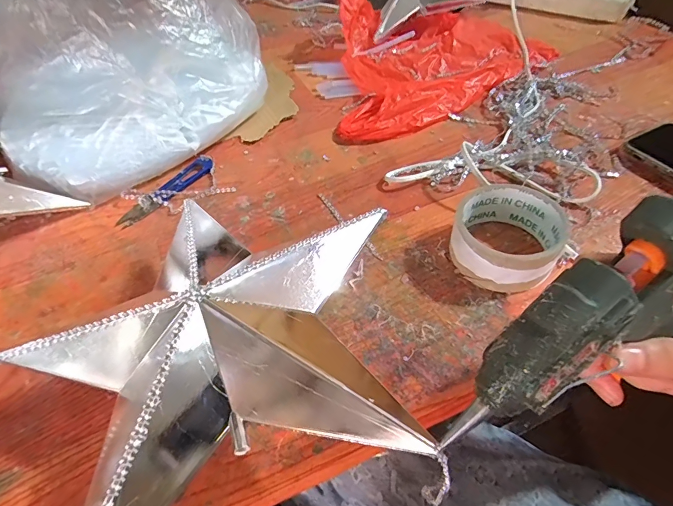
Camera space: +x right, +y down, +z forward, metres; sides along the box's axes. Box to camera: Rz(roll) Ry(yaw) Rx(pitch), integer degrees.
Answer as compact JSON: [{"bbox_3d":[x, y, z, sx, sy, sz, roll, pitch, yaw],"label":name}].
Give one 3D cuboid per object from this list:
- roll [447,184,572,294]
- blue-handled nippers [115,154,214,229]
[{"bbox_3d":[0.141,-0.013,0.325,0.083,0.042,0.085,-3,50,4],"label":"roll"},{"bbox_3d":[-0.181,-0.068,0.423,0.024,0.010,0.117,29,59,27],"label":"blue-handled nippers"}]

